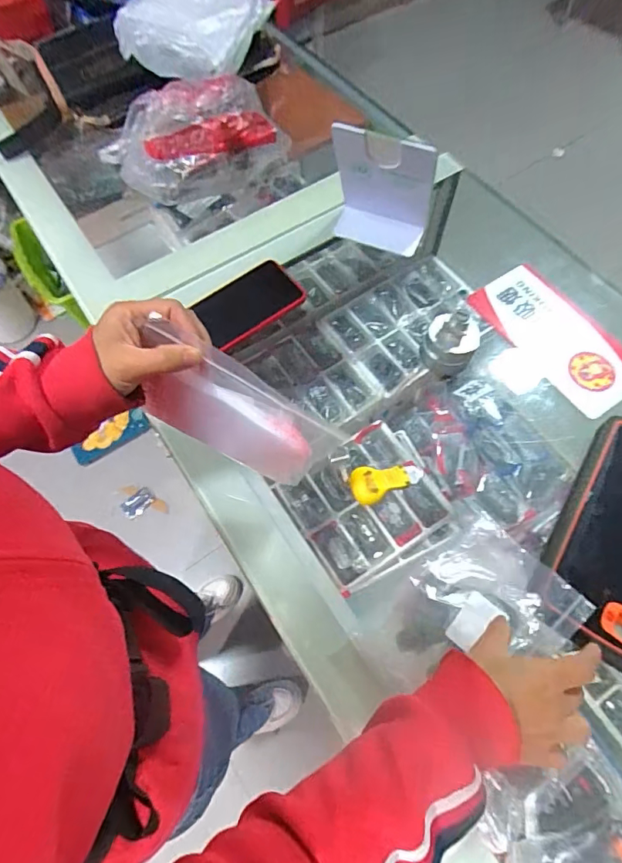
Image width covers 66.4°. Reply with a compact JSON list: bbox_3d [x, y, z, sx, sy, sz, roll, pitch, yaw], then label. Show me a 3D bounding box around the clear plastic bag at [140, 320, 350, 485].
[{"bbox_3d":[-0.062,-0.011,0.373,0.159,0.099,0.011,32,44,-15],"label":"clear plastic bag"}]

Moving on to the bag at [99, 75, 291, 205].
[{"bbox_3d":[-0.148,-0.366,0.602,0.239,0.098,0.105,-9,65,-3],"label":"bag"}]

